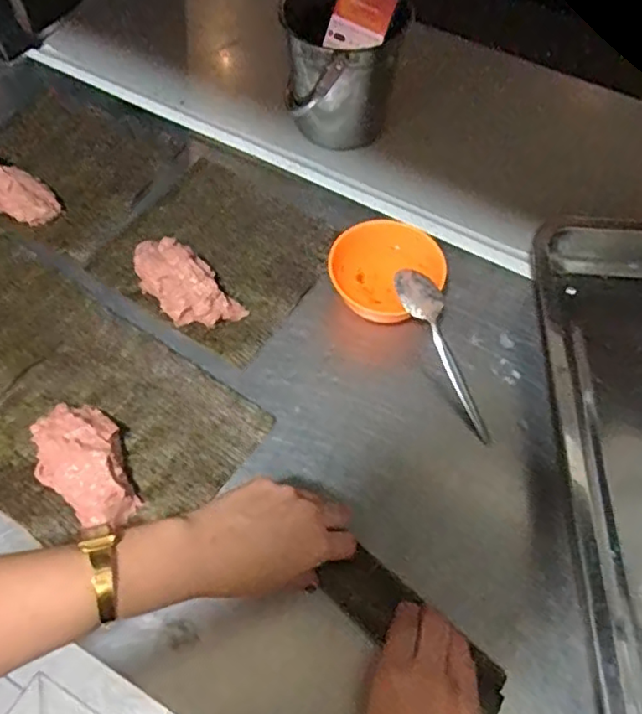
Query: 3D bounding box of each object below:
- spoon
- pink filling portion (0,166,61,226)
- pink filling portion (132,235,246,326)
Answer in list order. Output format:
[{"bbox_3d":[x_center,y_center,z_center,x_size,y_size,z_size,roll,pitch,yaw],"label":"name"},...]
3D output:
[{"bbox_3d":[0.110,-0.004,0.543,0.032,0.020,0.165,-24,87,-14],"label":"spoon"},{"bbox_3d":[-0.330,-0.180,0.637,0.116,0.026,0.050,32,63,-2],"label":"pink filling portion"},{"bbox_3d":[-0.137,-0.072,0.585,0.131,0.036,0.058,38,66,19],"label":"pink filling portion"}]

